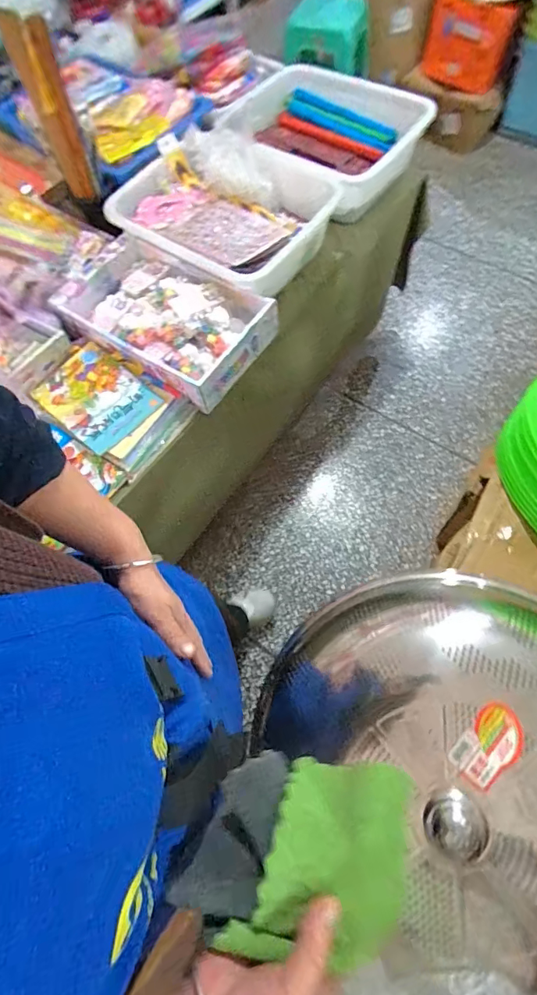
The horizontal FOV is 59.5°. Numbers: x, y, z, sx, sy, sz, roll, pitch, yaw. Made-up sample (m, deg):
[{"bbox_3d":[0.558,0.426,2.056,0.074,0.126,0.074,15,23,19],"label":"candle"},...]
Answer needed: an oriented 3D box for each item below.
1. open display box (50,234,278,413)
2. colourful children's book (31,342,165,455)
[{"bbox_3d":[-0.230,-0.390,1.002,0.428,0.068,0.252,32,71,16],"label":"open display box"},{"bbox_3d":[-0.349,-0.202,0.949,0.237,0.017,0.170,40,76,20],"label":"colourful children's book"}]

